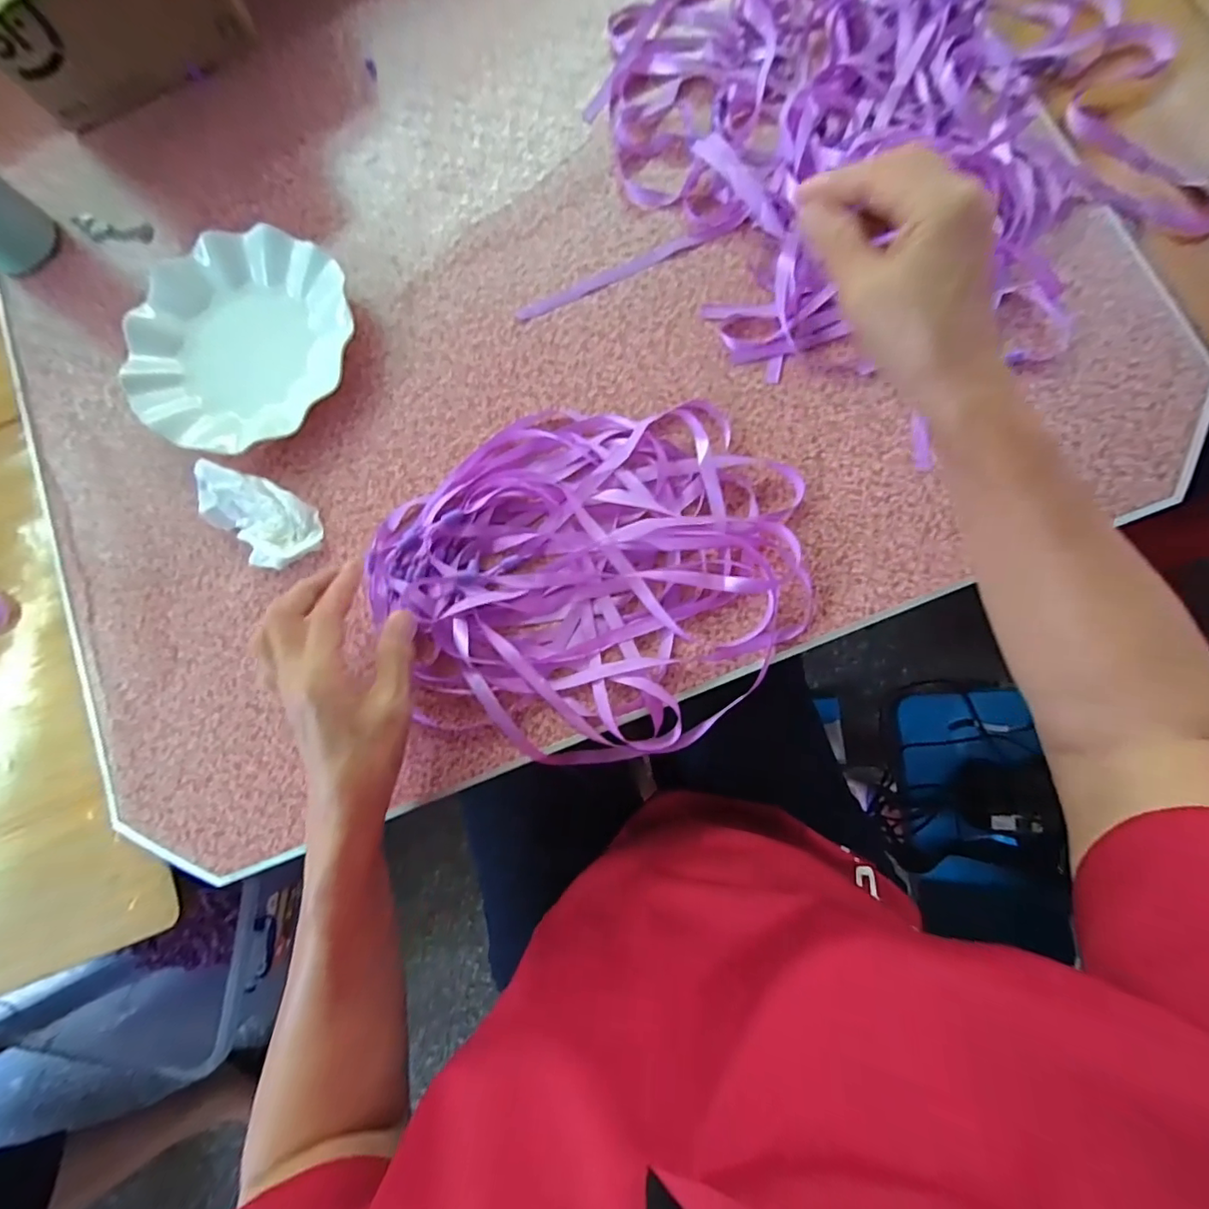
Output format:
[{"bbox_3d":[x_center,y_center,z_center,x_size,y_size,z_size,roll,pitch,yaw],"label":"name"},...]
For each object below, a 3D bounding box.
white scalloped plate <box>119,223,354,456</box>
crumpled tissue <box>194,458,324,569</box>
[{"bbox_3d":[-0.289,-0.208,0.425,0.176,0.026,0.177,-1,82,5],"label":"white scalloped plate"},{"bbox_3d":[-0.267,-0.067,0.403,0.096,0.029,0.057,31,86,9],"label":"crumpled tissue"}]

